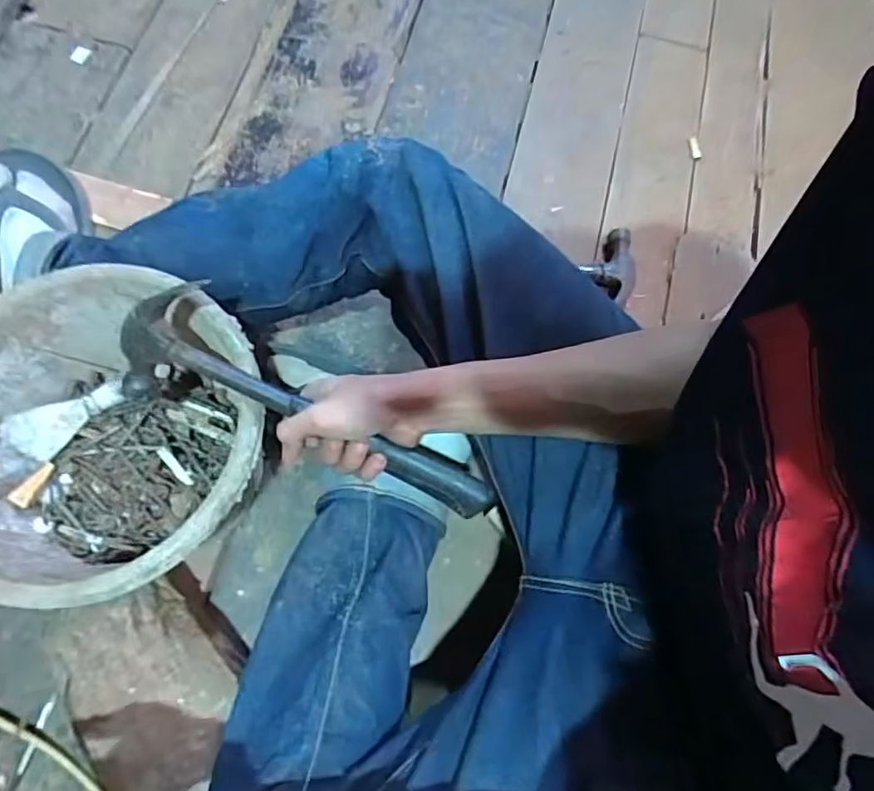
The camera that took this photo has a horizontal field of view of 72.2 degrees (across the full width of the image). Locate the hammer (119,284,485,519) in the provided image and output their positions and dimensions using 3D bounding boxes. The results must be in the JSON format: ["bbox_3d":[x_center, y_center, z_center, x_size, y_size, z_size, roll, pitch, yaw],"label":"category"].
[{"bbox_3d":[-0.102,0.014,0.484,0.318,0.062,0.082,25,73,0],"label":"hammer"}]

